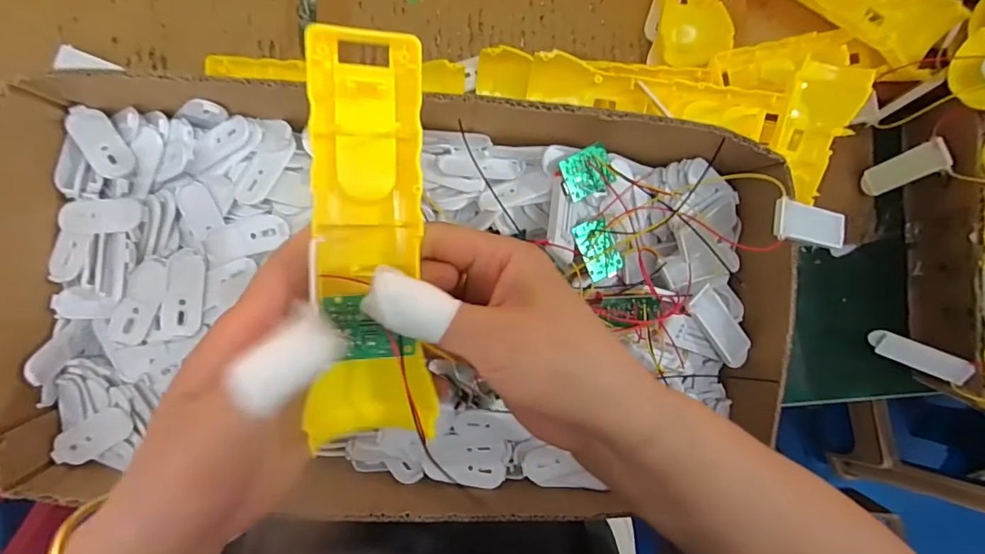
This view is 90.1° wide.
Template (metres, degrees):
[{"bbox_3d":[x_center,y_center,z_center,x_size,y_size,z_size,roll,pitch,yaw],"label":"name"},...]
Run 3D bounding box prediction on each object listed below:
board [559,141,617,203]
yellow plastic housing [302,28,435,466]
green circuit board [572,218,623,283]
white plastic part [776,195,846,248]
[{"bbox_3d":[0.058,-0.063,0.296,0.035,0.004,0.027,-31,101,-22],"label":"board"},{"bbox_3d":[-0.050,-0.012,0.201,0.050,0.021,0.169,0,99,-8],"label":"yellow plastic housing"},{"bbox_3d":[0.065,-0.017,0.298,0.026,0.004,0.035,-24,96,-21],"label":"green circuit board"},{"bbox_3d":[0.182,-0.030,0.282,0.053,0.007,0.022,6,88,-25],"label":"white plastic part"}]

